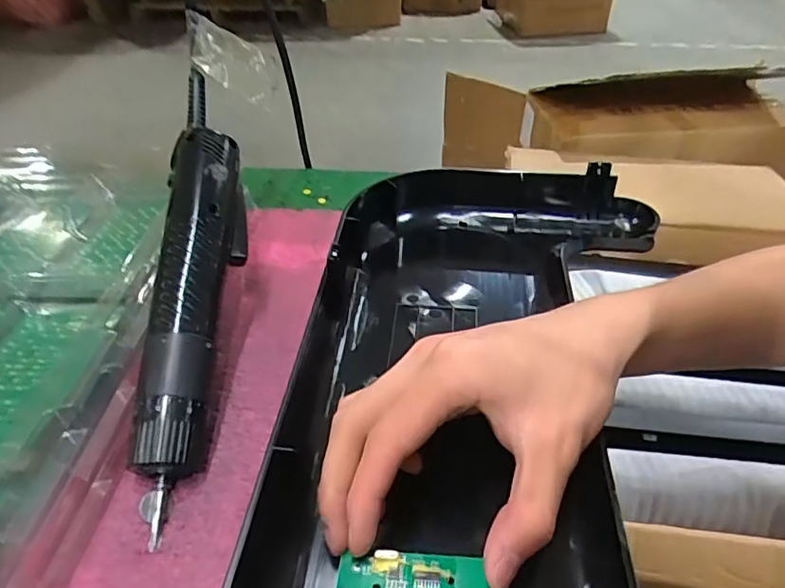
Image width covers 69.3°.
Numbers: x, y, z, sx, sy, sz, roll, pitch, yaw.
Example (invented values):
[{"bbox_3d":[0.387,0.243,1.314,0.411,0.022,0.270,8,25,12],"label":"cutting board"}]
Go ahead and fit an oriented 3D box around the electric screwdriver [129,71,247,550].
[{"bbox_3d":[-0.104,-0.011,0.306,0.036,0.029,0.246,-2,63,0],"label":"electric screwdriver"}]

